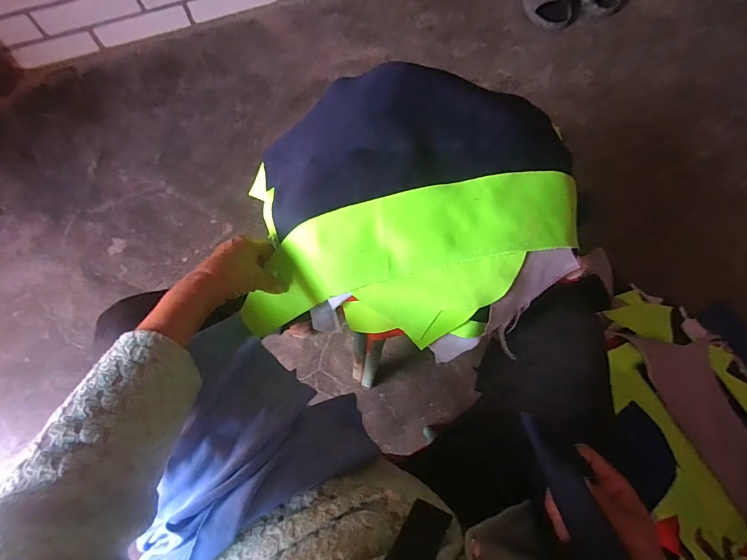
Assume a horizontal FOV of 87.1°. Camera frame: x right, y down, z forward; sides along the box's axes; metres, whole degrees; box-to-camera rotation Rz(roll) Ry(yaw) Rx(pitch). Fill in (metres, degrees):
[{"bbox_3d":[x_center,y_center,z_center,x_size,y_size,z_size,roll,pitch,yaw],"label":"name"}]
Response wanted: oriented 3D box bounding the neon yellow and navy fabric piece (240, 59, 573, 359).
[{"bbox_3d":[0.042,-0.083,0.472,0.344,0.116,0.299,7,70,2],"label":"neon yellow and navy fabric piece"}]

